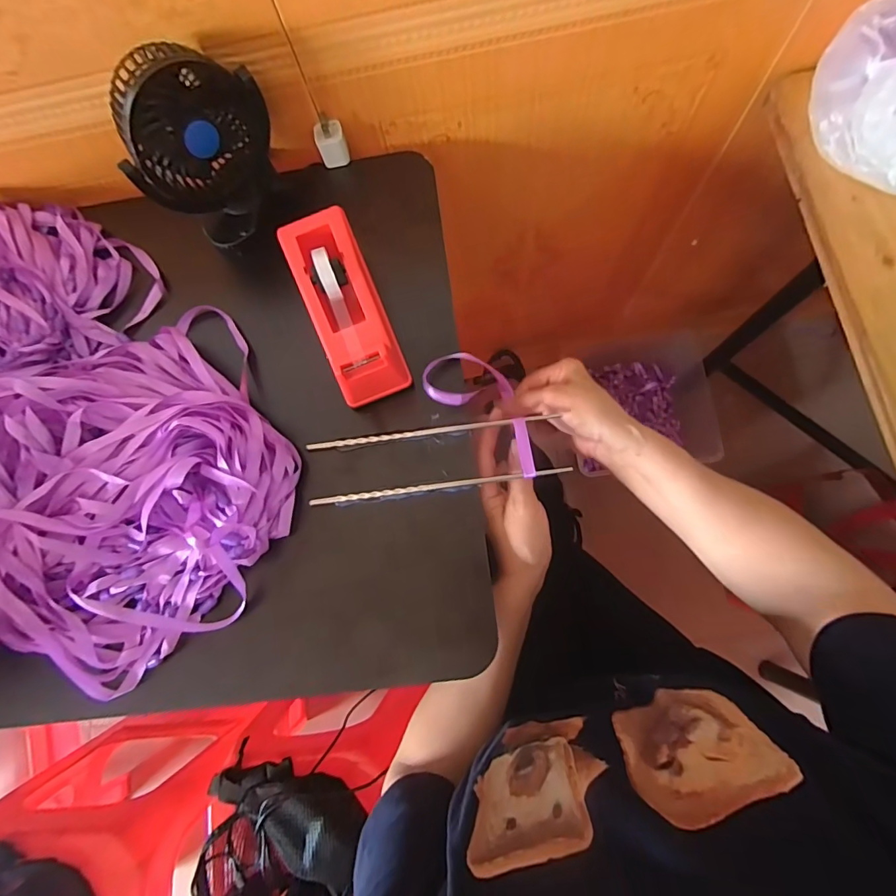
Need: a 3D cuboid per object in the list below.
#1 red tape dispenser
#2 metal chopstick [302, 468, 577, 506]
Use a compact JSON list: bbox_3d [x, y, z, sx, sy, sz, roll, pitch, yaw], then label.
[{"bbox_3d":[-0.086,-0.117,0.399,0.061,0.073,0.155,-22,76,-4],"label":"red tape dispenser"},{"bbox_3d":[-0.017,0.034,0.395,0.204,0.007,0.006,-8,78,3],"label":"metal chopstick"}]

